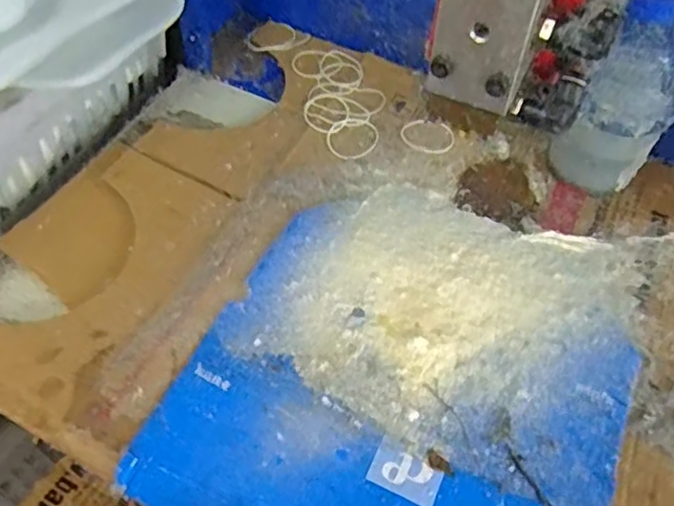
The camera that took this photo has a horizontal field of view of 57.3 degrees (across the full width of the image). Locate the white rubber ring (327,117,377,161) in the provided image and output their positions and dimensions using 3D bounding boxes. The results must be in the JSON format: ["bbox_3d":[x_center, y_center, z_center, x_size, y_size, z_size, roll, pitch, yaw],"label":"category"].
[{"bbox_3d":[0.015,-0.112,0.596,0.045,0.004,0.061,26,57,13],"label":"white rubber ring"}]

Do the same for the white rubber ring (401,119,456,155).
[{"bbox_3d":[0.090,-0.115,0.606,0.051,0.006,0.043,27,57,14],"label":"white rubber ring"}]

